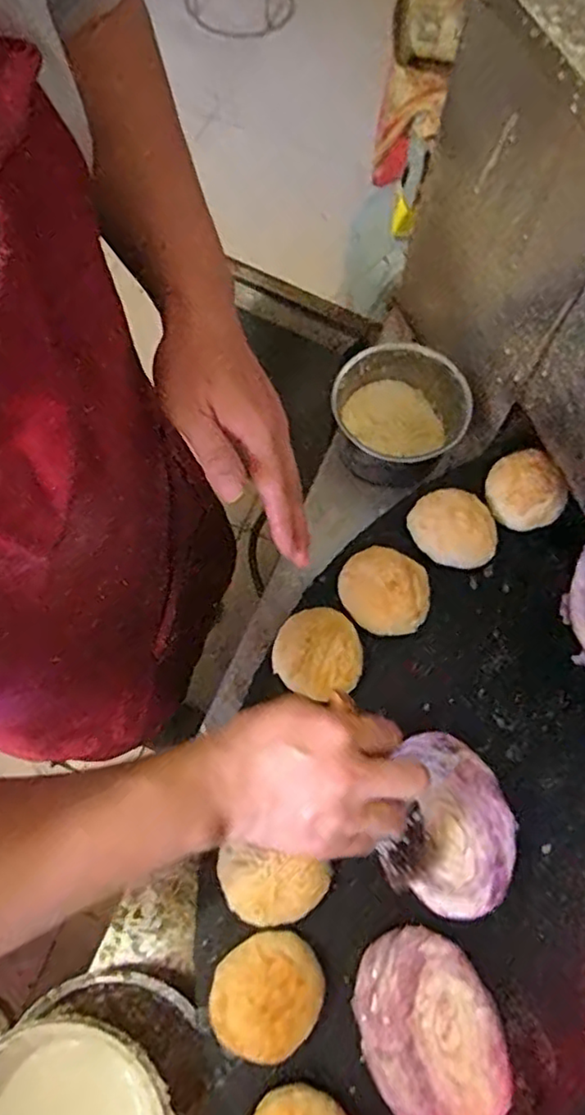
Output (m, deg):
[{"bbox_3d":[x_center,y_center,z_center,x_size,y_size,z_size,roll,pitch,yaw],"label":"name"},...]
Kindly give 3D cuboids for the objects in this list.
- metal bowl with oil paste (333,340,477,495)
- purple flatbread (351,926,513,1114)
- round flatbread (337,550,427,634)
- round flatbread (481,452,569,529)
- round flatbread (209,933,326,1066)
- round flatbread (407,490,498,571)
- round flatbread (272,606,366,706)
[{"bbox_3d":[0.098,-0.134,0.633,0.131,0.074,0.118,-32,75,-15],"label":"metal bowl with oil paste"},{"bbox_3d":[0.094,0.324,0.439,0.092,0.009,0.125,-19,72,-11],"label":"purple flatbread"},{"bbox_3d":[0.077,0.028,0.544,0.076,0.018,0.069,8,69,-1],"label":"round flatbread"},{"bbox_3d":[0.207,-0.060,0.578,0.063,0.027,0.065,1,69,-4],"label":"round flatbread"},{"bbox_3d":[-0.017,0.295,0.432,0.076,0.021,0.069,-33,75,-15],"label":"round flatbread"},{"bbox_3d":[0.141,-0.026,0.568,0.071,0.025,0.068,1,69,-4],"label":"round flatbread"},{"bbox_3d":[0.020,0.074,0.520,0.072,0.021,0.069,1,69,-4],"label":"round flatbread"}]

